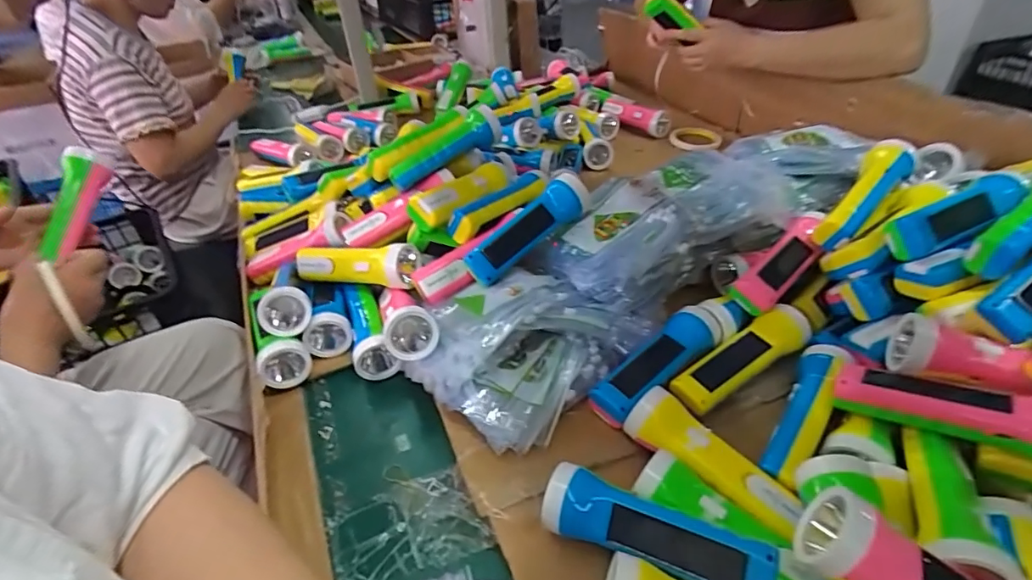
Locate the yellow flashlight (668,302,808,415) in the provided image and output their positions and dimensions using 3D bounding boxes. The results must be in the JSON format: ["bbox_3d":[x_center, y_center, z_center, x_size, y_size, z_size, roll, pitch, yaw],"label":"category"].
[{"bbox_3d":[0.232,0.065,0.513,0.167,0.038,0.045,-23,42,-23],"label":"yellow flashlight"}]

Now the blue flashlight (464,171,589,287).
[{"bbox_3d":[0.016,-0.073,0.593,0.172,0.046,0.046,-41,48,-11],"label":"blue flashlight"}]

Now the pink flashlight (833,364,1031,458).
[{"bbox_3d":[0.349,0.093,0.398,0.159,0.041,0.041,9,37,44],"label":"pink flashlight"}]

